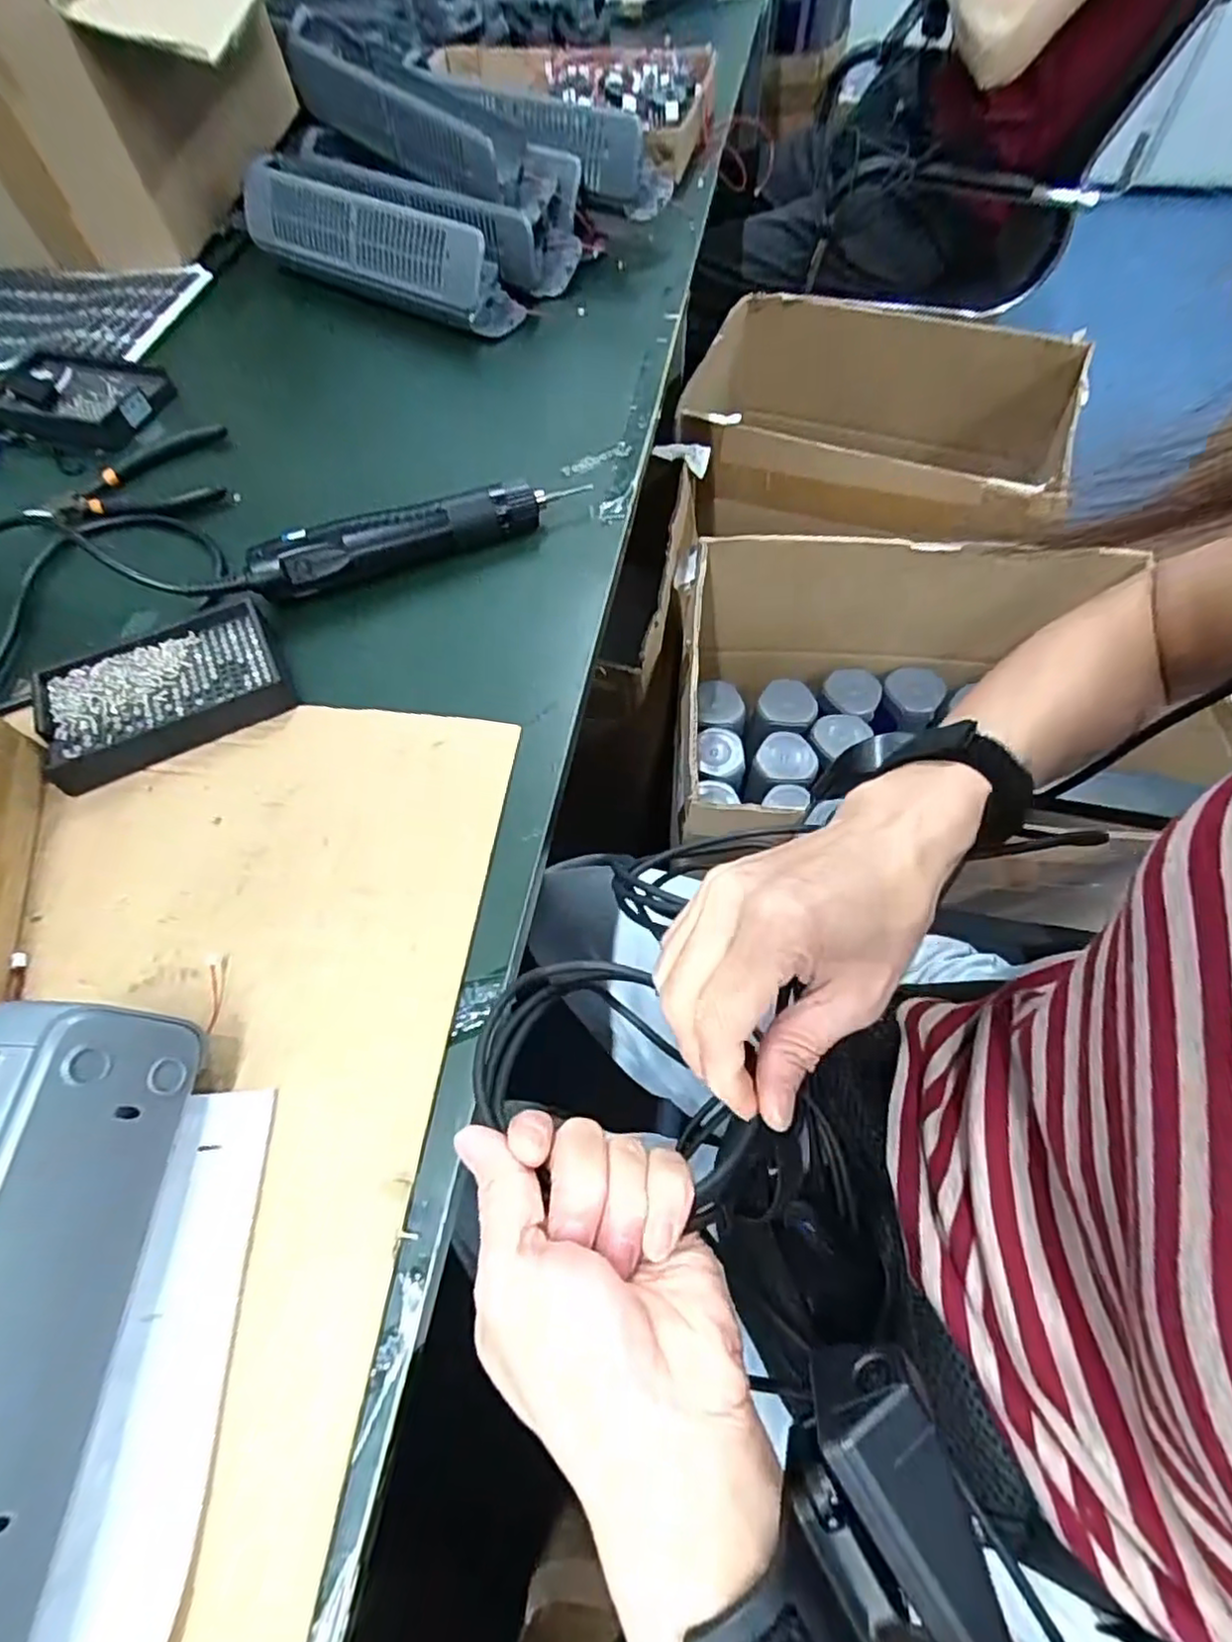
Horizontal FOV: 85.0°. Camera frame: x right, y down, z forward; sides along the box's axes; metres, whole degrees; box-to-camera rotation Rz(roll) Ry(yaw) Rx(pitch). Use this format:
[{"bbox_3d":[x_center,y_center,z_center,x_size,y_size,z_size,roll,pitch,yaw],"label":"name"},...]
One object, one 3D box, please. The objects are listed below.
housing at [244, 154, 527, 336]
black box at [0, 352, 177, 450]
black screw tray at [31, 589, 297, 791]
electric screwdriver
[{"bbox_3d":[-0.227,-0.558,0.650,0.314,0.078,0.078,30,66,17],"label":"housing"},{"bbox_3d":[-0.472,-0.370,0.584,0.135,0.025,0.094,16,63,10],"label":"black box"},{"bbox_3d":[-0.281,-0.083,0.419,0.139,0.021,0.099,-27,64,-13],"label":"black screw tray"},{"bbox_3d":[-0.137,-0.202,0.473,0.228,0.037,0.034,-20,62,-9],"label":"electric screwdriver"}]

